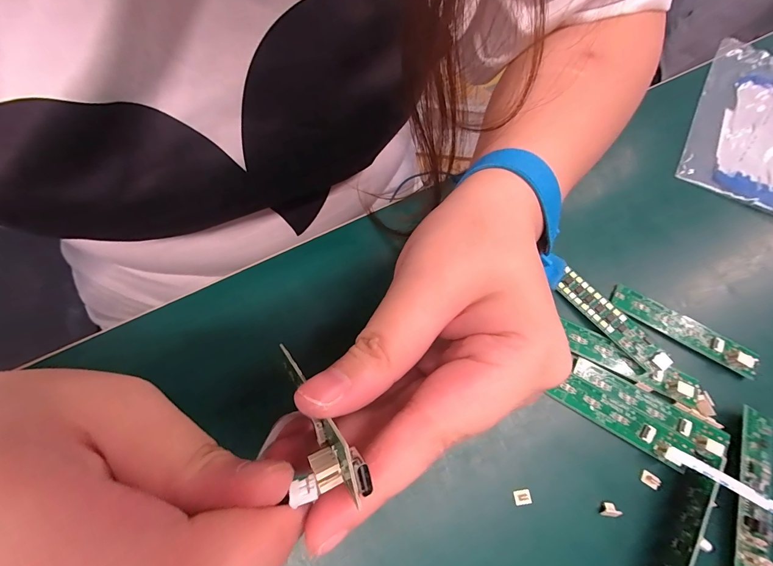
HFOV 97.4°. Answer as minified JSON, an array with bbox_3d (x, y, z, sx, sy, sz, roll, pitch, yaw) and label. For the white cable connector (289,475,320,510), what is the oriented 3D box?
[{"bbox_3d":[-0.021,0.052,0.084,0.007,0.004,0.006,-16,68,-9],"label":"white cable connector"}]

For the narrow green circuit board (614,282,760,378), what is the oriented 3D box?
[{"bbox_3d":[0.174,0.026,0.200,0.079,0.008,0.018,28,76,12],"label":"narrow green circuit board"}]

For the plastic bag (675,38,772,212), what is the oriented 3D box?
[{"bbox_3d":[0.292,-0.130,0.270,0.079,0.012,0.176,30,72,7],"label":"plastic bag"}]

